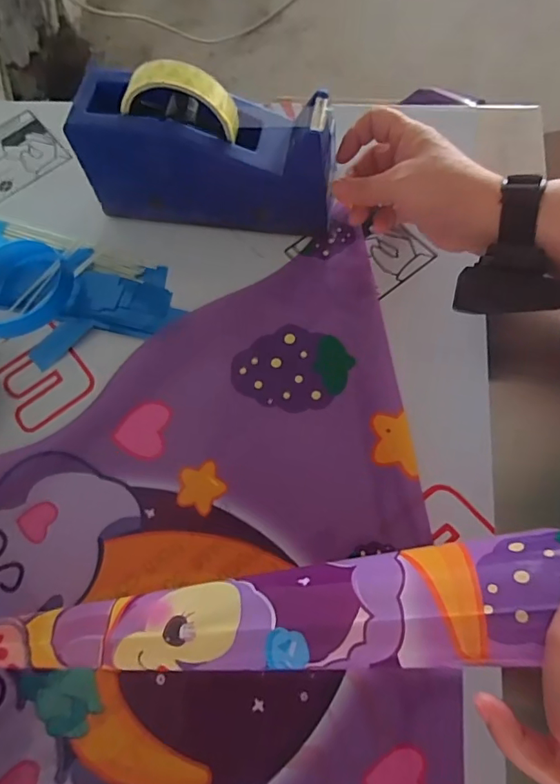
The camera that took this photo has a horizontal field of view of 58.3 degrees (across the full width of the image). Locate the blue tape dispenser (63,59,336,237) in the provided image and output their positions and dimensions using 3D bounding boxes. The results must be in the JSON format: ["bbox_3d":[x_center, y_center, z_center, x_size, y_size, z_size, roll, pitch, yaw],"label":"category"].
[{"bbox_3d":[-0.058,-0.194,0.404,0.202,0.119,0.060,7,70,7],"label":"blue tape dispenser"}]

